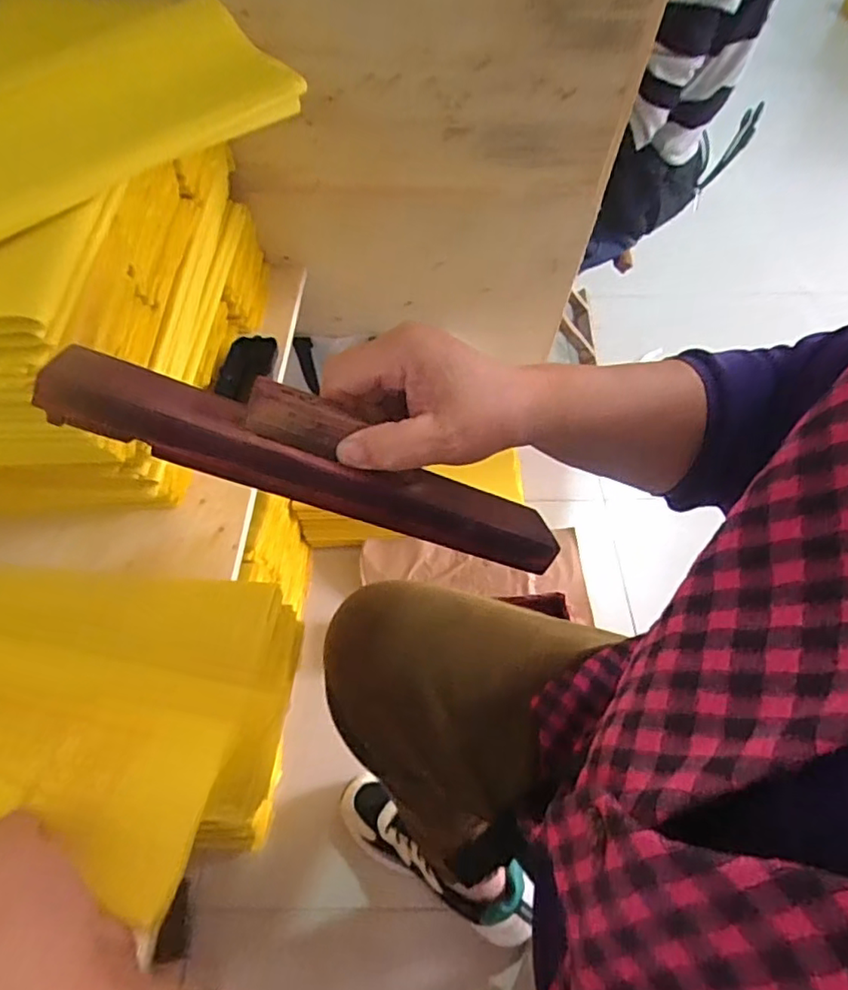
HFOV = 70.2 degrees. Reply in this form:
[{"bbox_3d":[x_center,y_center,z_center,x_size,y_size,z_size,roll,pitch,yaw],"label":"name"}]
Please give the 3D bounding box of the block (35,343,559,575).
[{"bbox_3d":[-0.041,-0.020,0.293,0.247,0.036,0.043,20,50,-21],"label":"block"}]

